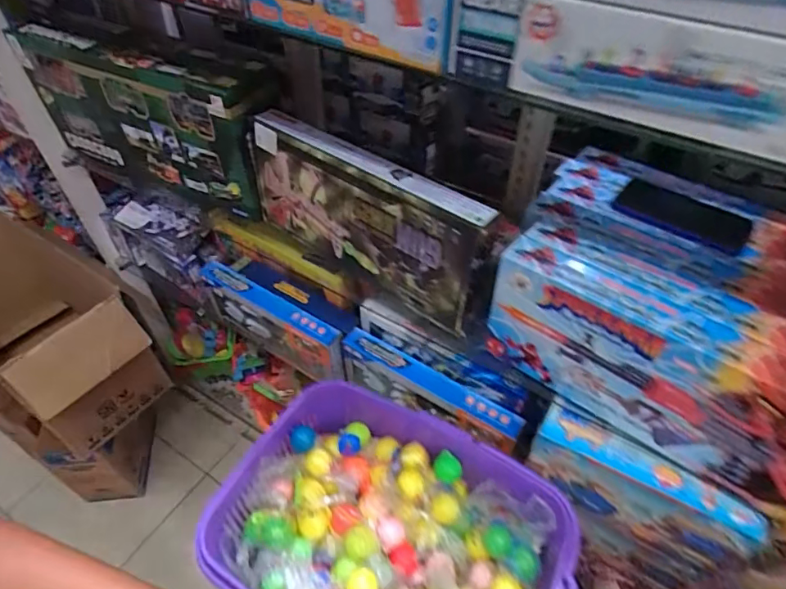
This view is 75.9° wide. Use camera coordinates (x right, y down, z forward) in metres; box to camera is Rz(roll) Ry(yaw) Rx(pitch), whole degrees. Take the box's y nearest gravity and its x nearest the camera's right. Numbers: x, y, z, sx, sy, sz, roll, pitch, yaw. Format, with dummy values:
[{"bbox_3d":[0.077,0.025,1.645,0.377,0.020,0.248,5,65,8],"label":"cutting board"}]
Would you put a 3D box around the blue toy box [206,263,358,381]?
[{"bbox_3d":[-0.233,0.048,1.067,0.347,0.171,0.087,27,53,23],"label":"blue toy box"}]

